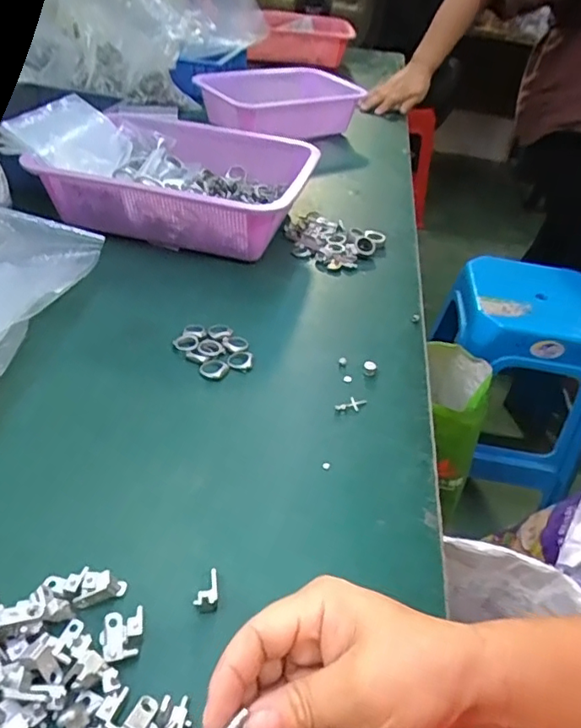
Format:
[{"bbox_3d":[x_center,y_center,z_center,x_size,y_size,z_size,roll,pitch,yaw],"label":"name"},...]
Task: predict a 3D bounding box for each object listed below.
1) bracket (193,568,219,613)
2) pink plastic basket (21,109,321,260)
[{"bbox_3d":[-0.049,0.131,0.323,0.013,0.010,0.023,0,40,-8],"label":"bracket"},{"bbox_3d":[-0.132,-0.221,0.689,0.279,0.087,0.219,14,40,8],"label":"pink plastic basket"}]

